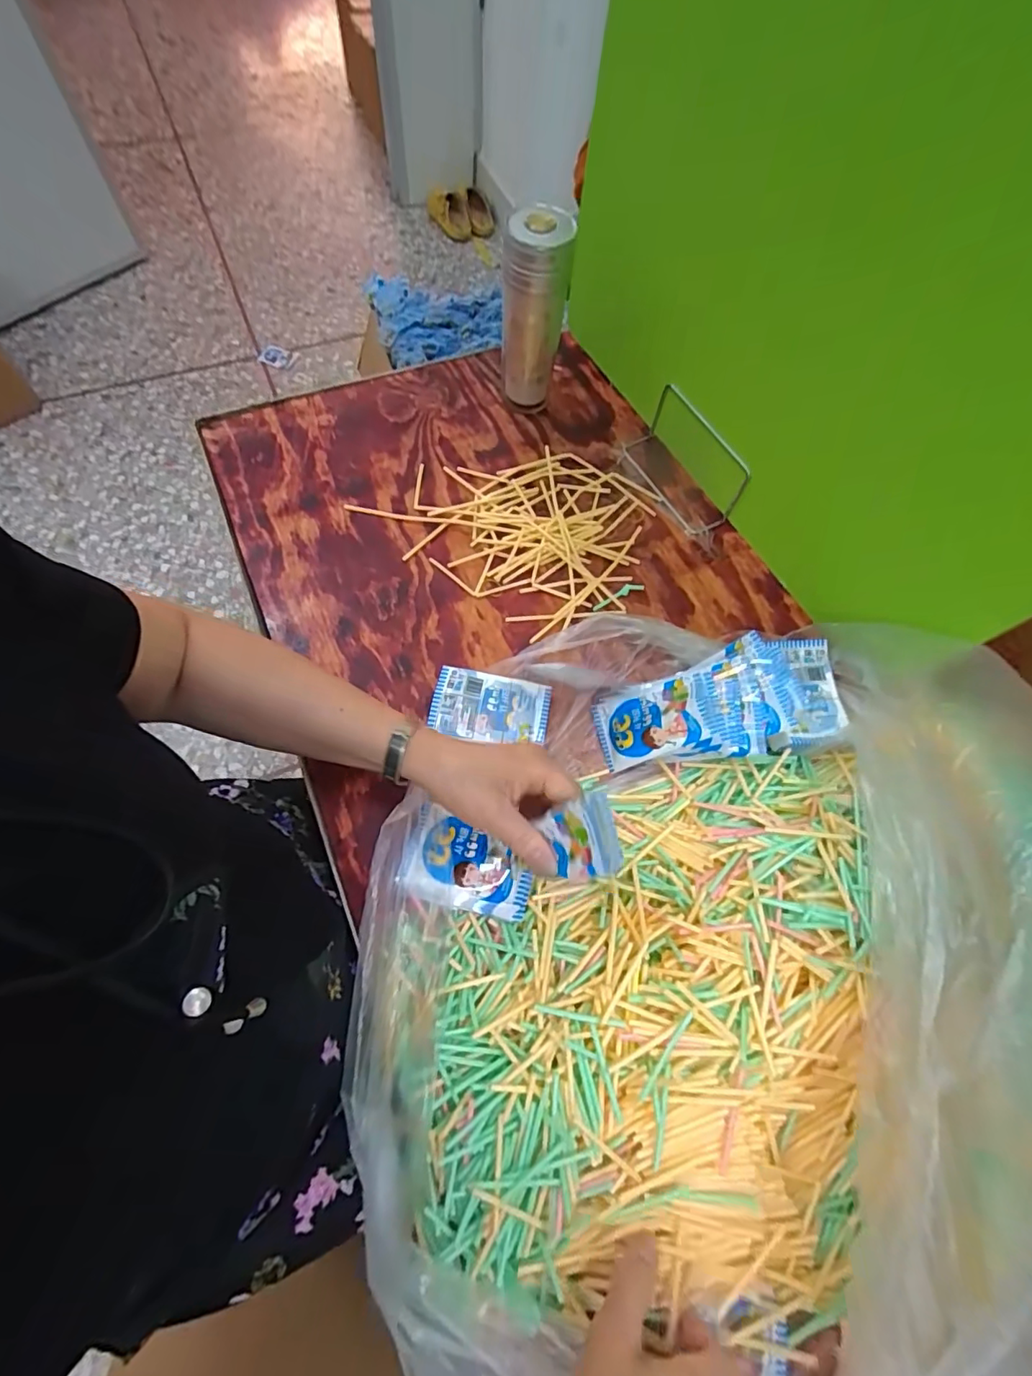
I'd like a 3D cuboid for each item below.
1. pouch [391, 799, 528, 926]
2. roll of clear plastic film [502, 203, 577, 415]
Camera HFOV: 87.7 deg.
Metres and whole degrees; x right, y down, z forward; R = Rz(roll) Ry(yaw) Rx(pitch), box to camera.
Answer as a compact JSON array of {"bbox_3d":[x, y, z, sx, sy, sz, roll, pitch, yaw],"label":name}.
[{"bbox_3d":[-0.038,0.144,0.439,0.103,0.024,0.067,18,68,5],"label":"pouch"},{"bbox_3d":[0.018,-0.400,0.588,0.067,0.187,0.053,8,68,1],"label":"roll of clear plastic film"}]

